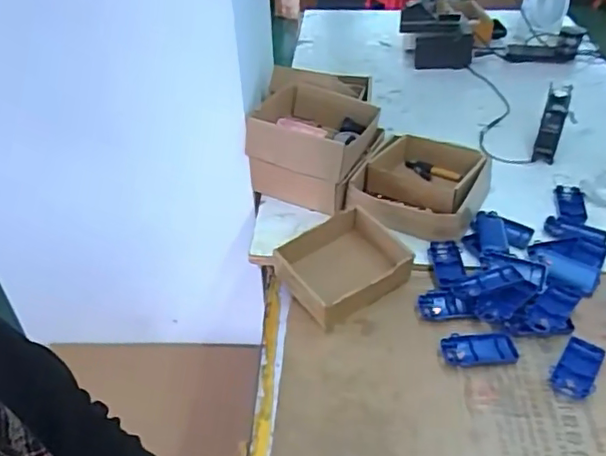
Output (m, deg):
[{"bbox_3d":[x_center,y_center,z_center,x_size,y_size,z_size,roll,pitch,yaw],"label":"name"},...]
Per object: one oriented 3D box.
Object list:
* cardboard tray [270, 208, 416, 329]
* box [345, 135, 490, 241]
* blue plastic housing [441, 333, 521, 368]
[{"bbox_3d":[0.053,0.056,0.837,0.155,0.076,0.137,-25,44,-26],"label":"cardboard tray"},{"bbox_3d":[0.199,-0.068,0.984,0.208,0.073,0.221,16,42,22],"label":"box"},{"bbox_3d":[0.229,0.158,0.746,0.093,0.012,0.047,-3,38,-1],"label":"blue plastic housing"}]

